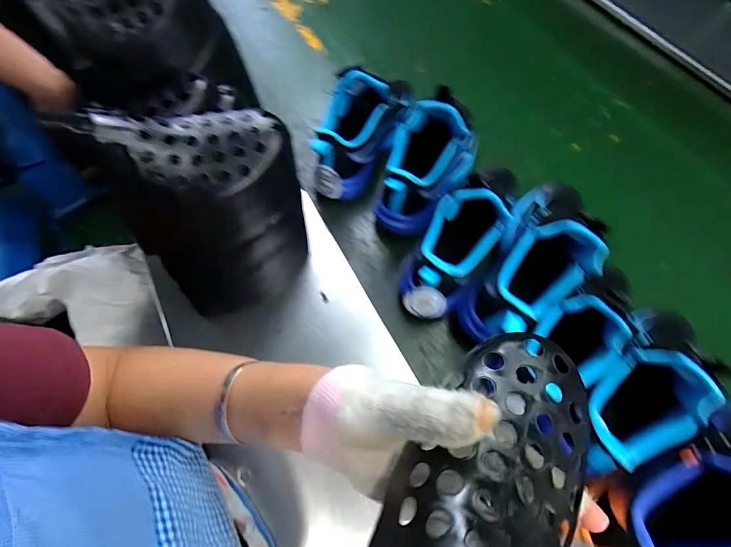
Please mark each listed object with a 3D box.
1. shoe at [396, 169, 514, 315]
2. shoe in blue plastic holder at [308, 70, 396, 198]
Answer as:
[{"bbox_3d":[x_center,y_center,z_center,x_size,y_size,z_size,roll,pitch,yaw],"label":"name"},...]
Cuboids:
[{"bbox_3d":[0.097,-0.022,0.415,0.087,0.116,0.163,27,97,12],"label":"shoe"},{"bbox_3d":[-0.014,-0.194,0.505,0.097,0.120,0.142,6,64,2],"label":"shoe in blue plastic holder"}]

